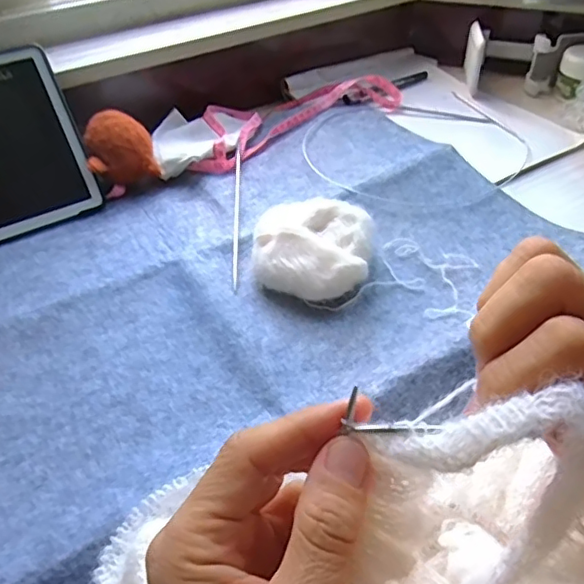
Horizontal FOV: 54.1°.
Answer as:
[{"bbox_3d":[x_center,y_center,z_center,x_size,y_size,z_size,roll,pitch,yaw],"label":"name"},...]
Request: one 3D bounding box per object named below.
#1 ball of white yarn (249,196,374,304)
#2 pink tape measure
[{"bbox_3d":[0.016,-0.036,0.465,0.093,0.039,0.092,-1,43,1],"label":"ball of white yarn"},{"bbox_3d":[0.000,-0.206,0.660,0.282,0.025,0.105,-24,47,-22],"label":"pink tape measure"}]

